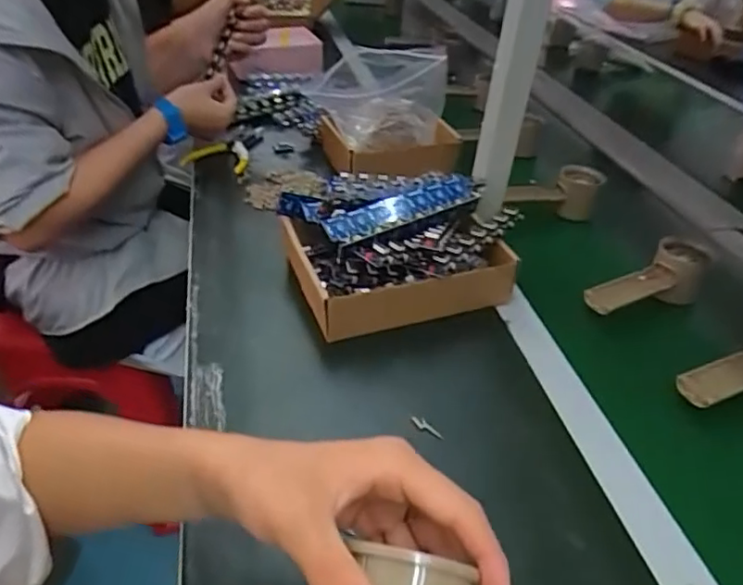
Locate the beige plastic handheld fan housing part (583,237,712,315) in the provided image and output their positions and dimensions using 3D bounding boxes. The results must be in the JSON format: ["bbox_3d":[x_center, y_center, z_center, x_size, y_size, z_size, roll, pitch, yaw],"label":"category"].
[{"bbox_3d":[0.285,0.003,0.626,0.159,0.066,0.061,-20,44,-28],"label":"beige plastic handheld fan housing part"}]

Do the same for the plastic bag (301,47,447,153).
[{"bbox_3d":[0.009,-0.260,0.803,0.168,0.150,0.140,7,38,4],"label":"plastic bag"}]

